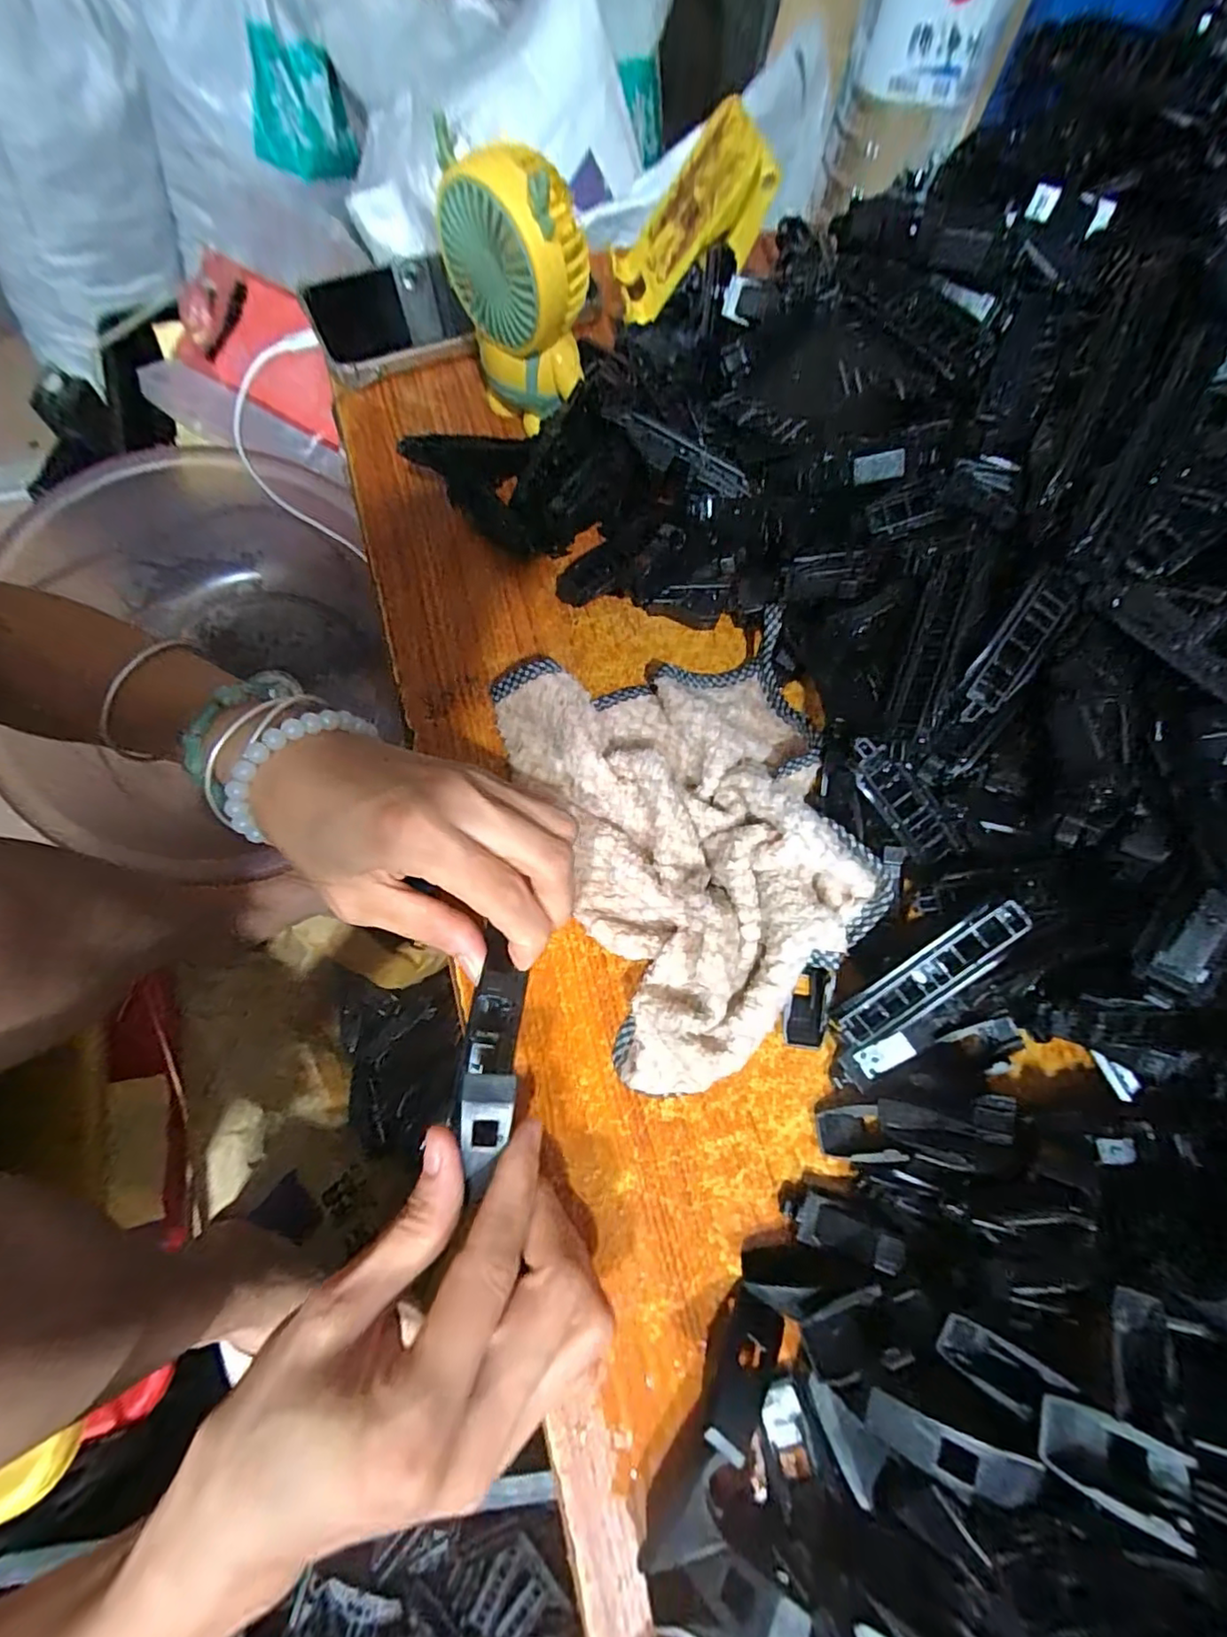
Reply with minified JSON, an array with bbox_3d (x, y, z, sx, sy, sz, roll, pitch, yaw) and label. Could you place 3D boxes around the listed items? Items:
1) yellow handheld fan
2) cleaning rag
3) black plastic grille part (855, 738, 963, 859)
[{"bbox_3d":[-0.044,-0.251,0.291,0.066,0.103,0.038,36,73,10],"label":"yellow handheld fan"},{"bbox_3d":[0.037,0.002,0.244,0.125,0.035,0.172,-19,72,-9],"label":"cleaning rag"},{"bbox_3d":[0.114,-0.006,0.235,0.017,0.005,0.064,-37,111,24],"label":"black plastic grille part"}]

